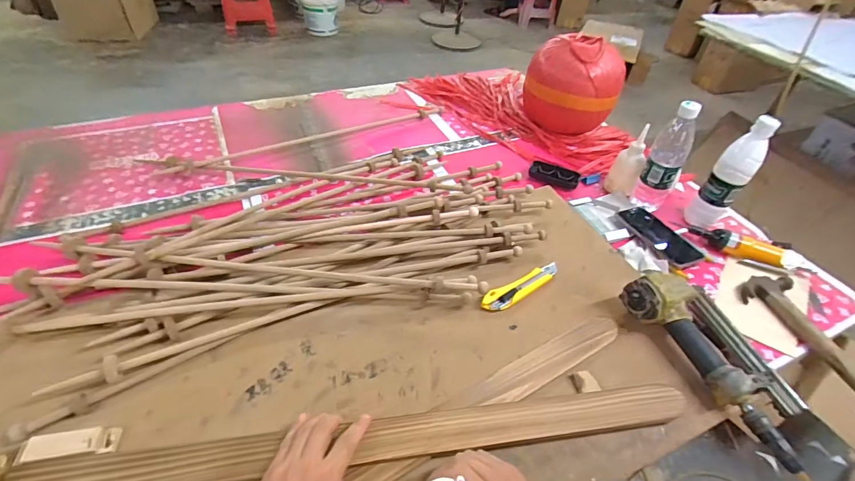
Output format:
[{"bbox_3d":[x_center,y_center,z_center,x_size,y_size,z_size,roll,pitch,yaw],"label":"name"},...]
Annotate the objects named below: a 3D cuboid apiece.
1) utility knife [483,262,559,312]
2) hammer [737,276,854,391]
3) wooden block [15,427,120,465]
[{"bbox_3d":[0.158,0.076,0.683,0.161,0.012,0.035,-22,51,-26],"label":"utility knife"},{"bbox_3d":[0.607,0.159,0.632,0.079,0.035,0.275,-4,45,-10],"label":"hammer"},{"bbox_3d":[-0.405,0.230,0.467,0.093,0.016,0.031,-6,46,-12],"label":"wooden block"}]

